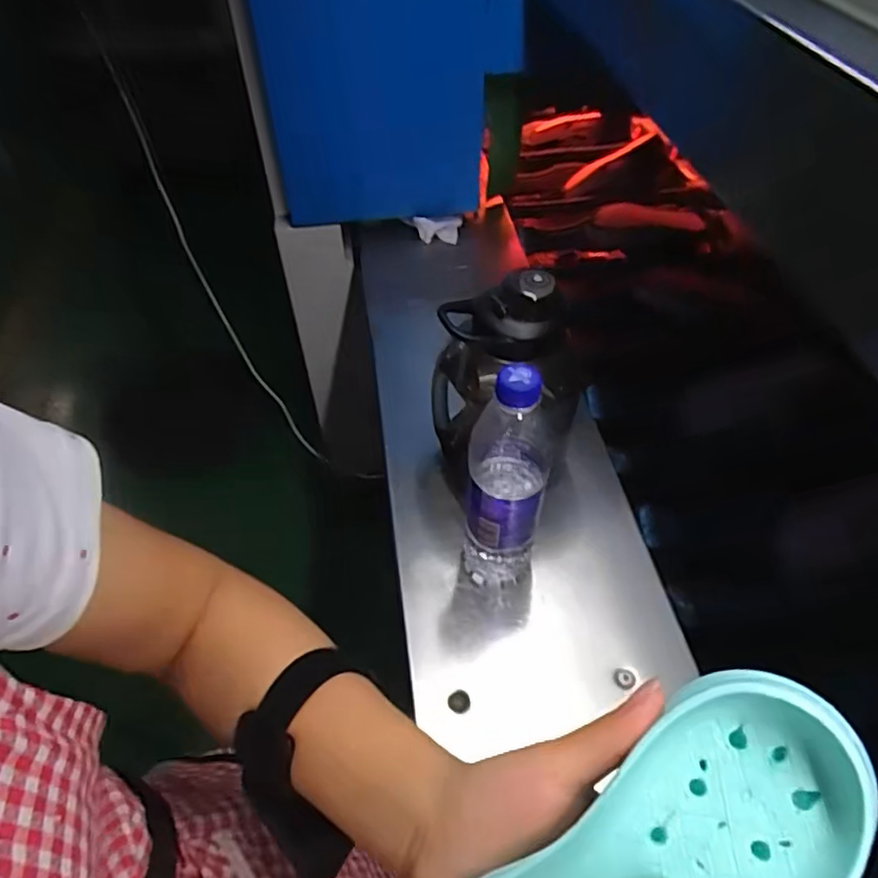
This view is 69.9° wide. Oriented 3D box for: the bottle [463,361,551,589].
[{"bbox_3d":[0.055,0.034,0.510,0.062,0.235,0.066,7,48,8],"label":"bottle"}]

